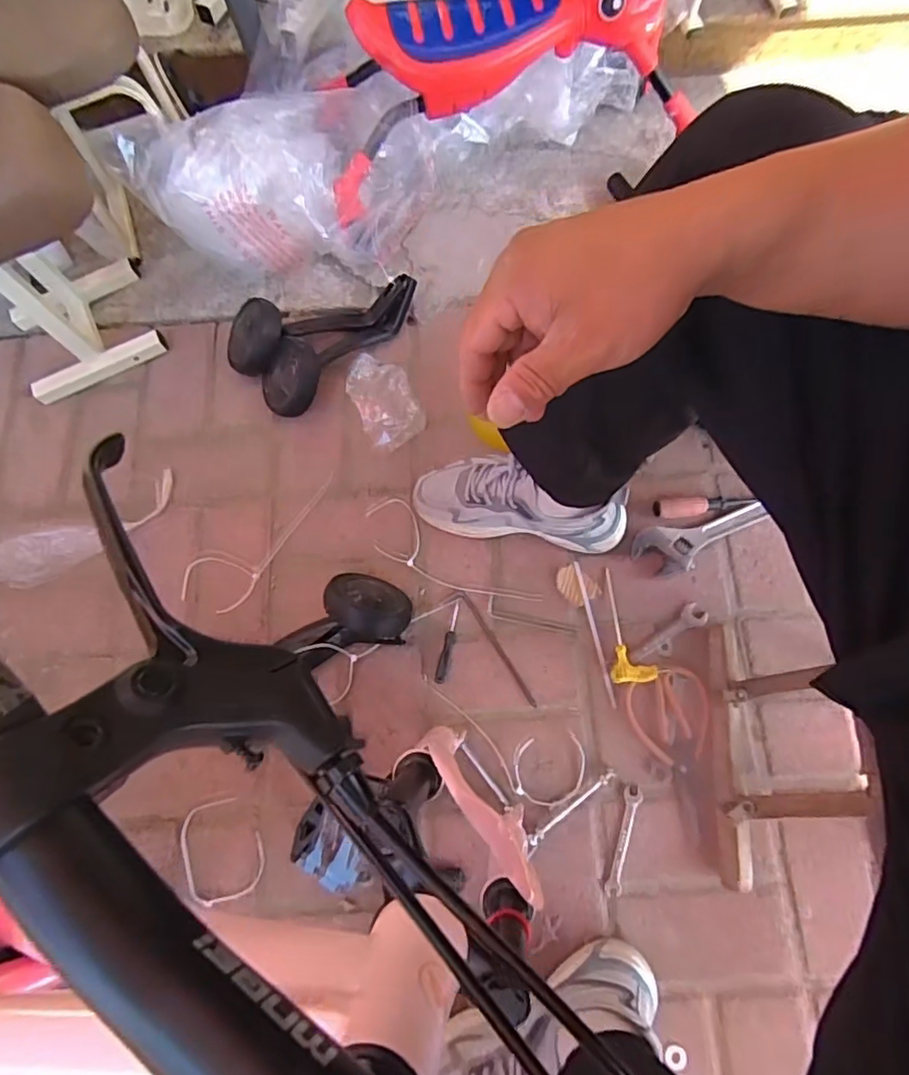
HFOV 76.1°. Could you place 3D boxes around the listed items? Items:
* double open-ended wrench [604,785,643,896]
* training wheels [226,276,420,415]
[{"bbox_3d":[0.197,0.351,0.674,0.020,0.009,0.117,16,73,5],"label":"double open-ended wrench"},{"bbox_3d":[-0.199,-0.309,0.847,0.162,0.068,0.267,43,77,12],"label":"training wheels"}]

